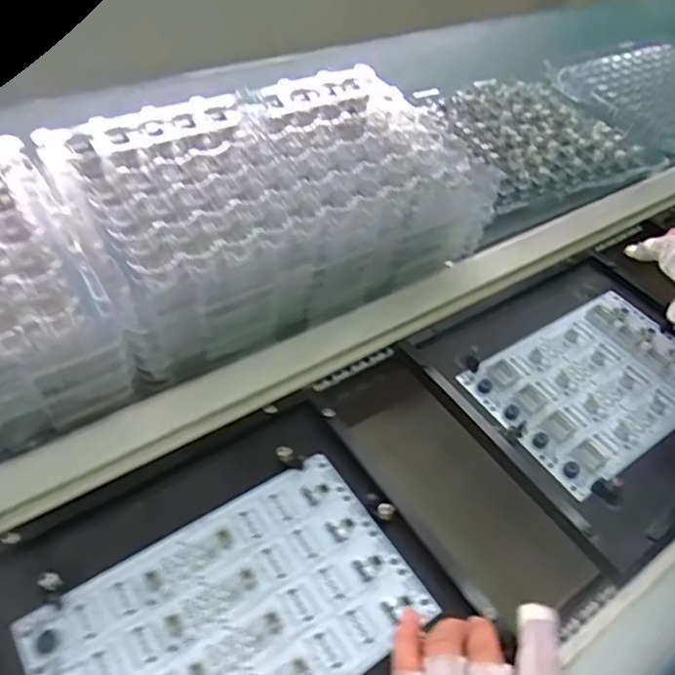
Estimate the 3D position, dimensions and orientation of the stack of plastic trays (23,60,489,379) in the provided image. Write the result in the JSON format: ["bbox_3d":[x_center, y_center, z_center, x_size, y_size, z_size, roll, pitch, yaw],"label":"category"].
[{"bbox_3d":[-0.052,-0.120,0.532,0.328,0.105,0.210,-25,56,-26],"label":"stack of plastic trays"}]

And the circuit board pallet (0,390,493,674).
[{"bbox_3d":[-0.060,0.165,0.348,0.257,0.027,0.226,-26,56,-26],"label":"circuit board pallet"}]

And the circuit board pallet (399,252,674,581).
[{"bbox_3d":[0.217,0.038,0.506,0.247,0.029,0.239,-24,55,-25],"label":"circuit board pallet"}]

